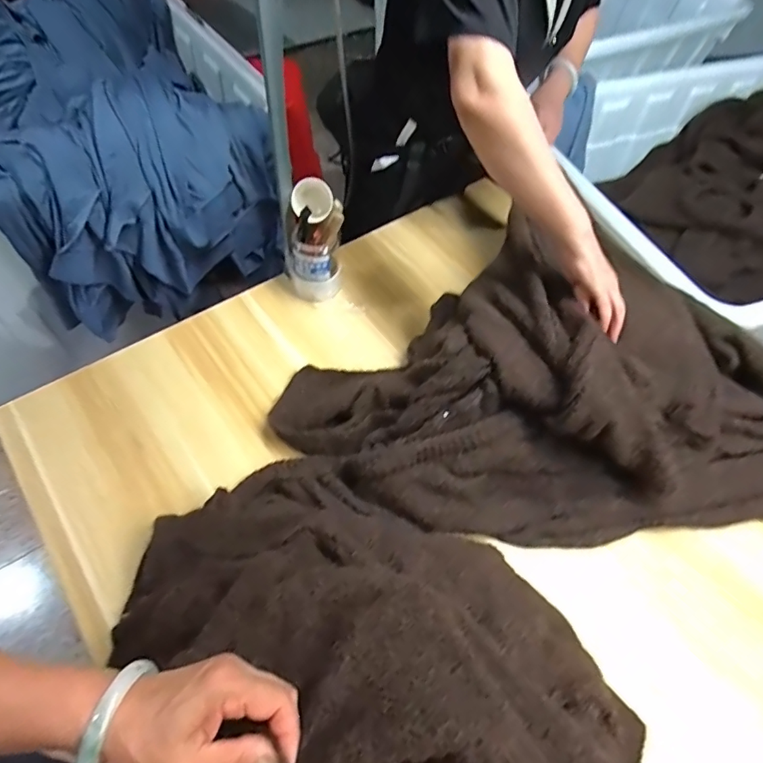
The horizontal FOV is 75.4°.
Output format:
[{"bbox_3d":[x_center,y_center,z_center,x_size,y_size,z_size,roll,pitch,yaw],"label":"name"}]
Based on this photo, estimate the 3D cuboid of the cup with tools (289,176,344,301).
[{"bbox_3d":[-0.110,-0.228,0.817,0.091,0.164,0.096,-4,58,-6],"label":"cup with tools"}]

